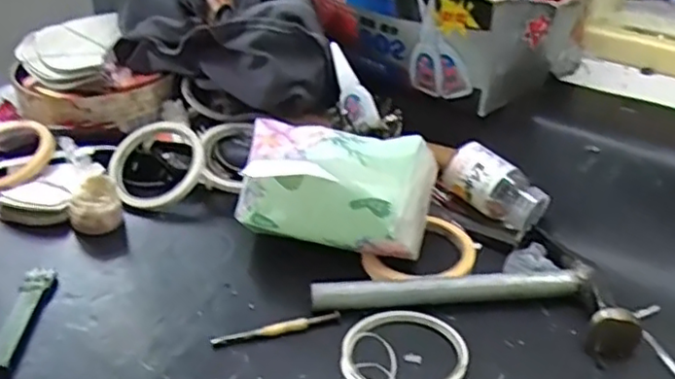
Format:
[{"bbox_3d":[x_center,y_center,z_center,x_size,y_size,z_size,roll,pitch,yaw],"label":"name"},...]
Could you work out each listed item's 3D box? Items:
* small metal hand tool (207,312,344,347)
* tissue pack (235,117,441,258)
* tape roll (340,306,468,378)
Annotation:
[{"bbox_3d":[-0.044,0.102,0.481,0.094,0.012,0.010,-5,32,-12],"label":"small metal hand tool"},{"bbox_3d":[0.000,-0.005,0.541,0.151,0.078,0.081,10,34,14],"label":"tissue pack"},{"bbox_3d":[0.046,0.111,0.458,0.084,0.014,0.097,23,34,34],"label":"tape roll"}]

